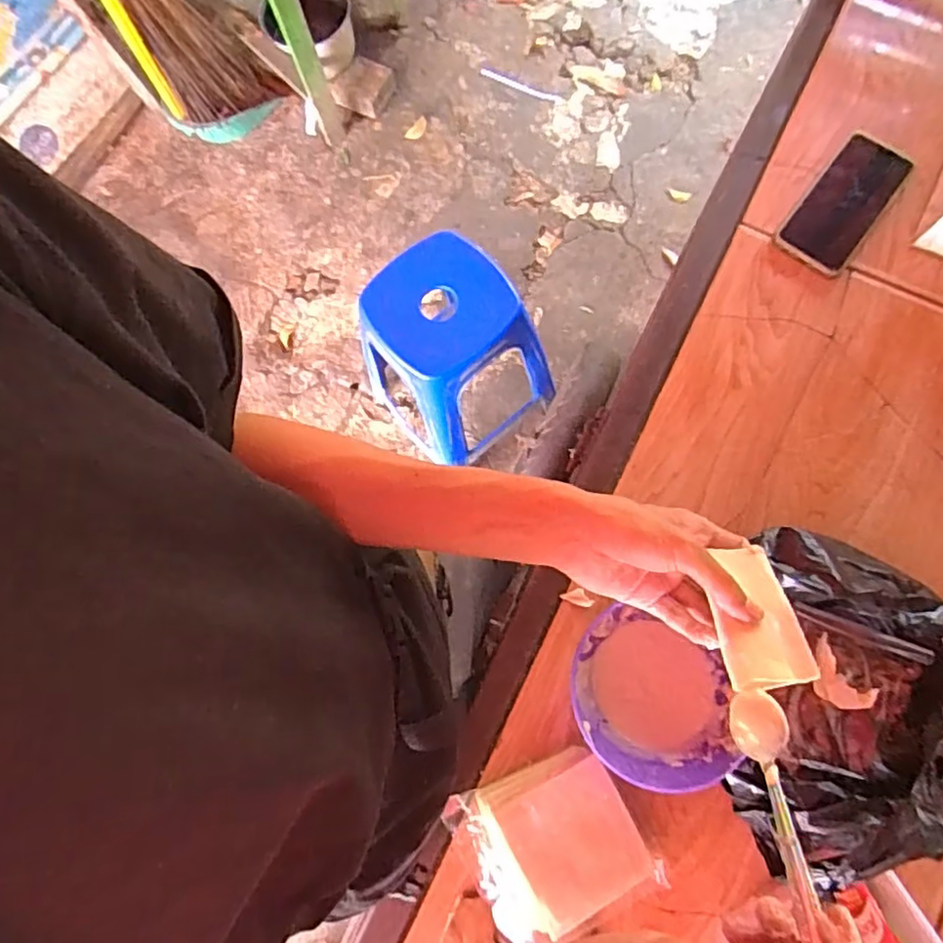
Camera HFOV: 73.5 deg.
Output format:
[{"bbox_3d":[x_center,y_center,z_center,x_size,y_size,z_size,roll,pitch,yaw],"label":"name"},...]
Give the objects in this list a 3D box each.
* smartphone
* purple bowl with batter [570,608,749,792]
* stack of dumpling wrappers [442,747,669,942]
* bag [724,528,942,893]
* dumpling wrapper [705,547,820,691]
[{"bbox_3d":[0.401,-0.288,0.678,0.079,0.014,0.163,37,80,9],"label":"smartphone"},{"bbox_3d":[0.153,0.193,0.544,0.135,0.074,0.127,0,77,1],"label":"purple bowl with batter"},{"bbox_3d":[0.064,0.311,0.534,0.148,0.042,0.121,-25,77,-5],"label":"stack of dumpling wrappers"},{"bbox_3d":[0.313,0.194,0.525,0.201,0.103,0.260,15,77,5],"label":"bag"},{"bbox_3d":[0.181,0.090,0.406,0.051,0.014,0.101,-6,44,3],"label":"dumpling wrapper"}]

